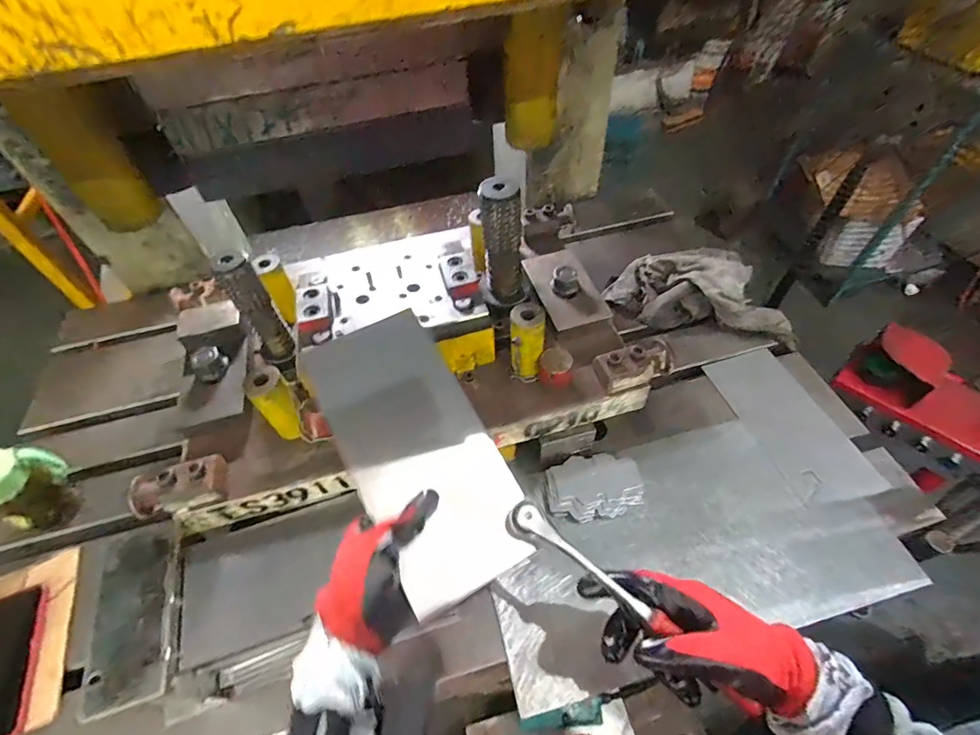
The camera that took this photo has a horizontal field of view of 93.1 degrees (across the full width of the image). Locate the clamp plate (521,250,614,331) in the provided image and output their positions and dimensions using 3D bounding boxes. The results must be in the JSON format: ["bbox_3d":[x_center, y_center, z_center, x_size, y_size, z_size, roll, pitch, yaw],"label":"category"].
[{"bbox_3d":[0.105,-0.118,0.657,0.080,0.040,0.145,-15,52,-8],"label":"clamp plate"}]

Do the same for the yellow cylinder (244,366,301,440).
[{"bbox_3d":[-0.235,0.042,0.516,0.037,0.085,0.034,-34,57,-21],"label":"yellow cylinder"}]

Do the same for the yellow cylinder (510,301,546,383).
[{"bbox_3d":[0.046,-0.029,0.566,0.041,0.094,0.043,-2,51,2],"label":"yellow cylinder"}]

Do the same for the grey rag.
[{"bbox_3d":[0.362,-0.145,0.805,0.305,0.075,0.157,6,52,9],"label":"grey rag"}]

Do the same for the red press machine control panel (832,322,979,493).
[{"bbox_3d":[0.968,0.161,0.898,0.546,0.251,0.094,36,62,28],"label":"red press machine control panel"}]

